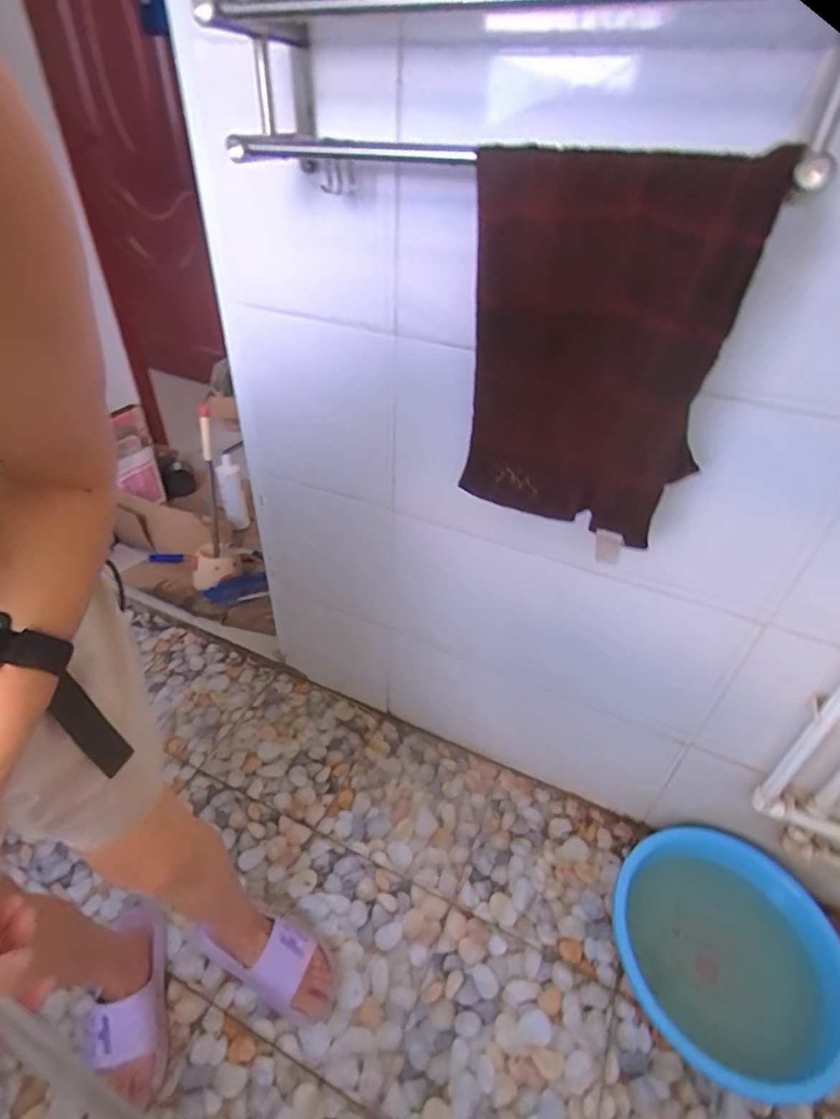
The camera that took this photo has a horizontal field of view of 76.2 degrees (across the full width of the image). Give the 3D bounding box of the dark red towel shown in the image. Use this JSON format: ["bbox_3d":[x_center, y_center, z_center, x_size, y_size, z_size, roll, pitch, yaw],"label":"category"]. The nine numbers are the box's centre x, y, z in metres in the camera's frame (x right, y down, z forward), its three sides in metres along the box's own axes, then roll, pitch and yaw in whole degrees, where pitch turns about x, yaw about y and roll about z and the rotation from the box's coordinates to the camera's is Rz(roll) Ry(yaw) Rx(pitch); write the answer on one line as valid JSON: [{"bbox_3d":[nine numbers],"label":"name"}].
[{"bbox_3d":[0.172,-0.194,0.566,0.264,0.359,0.077,11,39,9],"label":"dark red towel"}]

